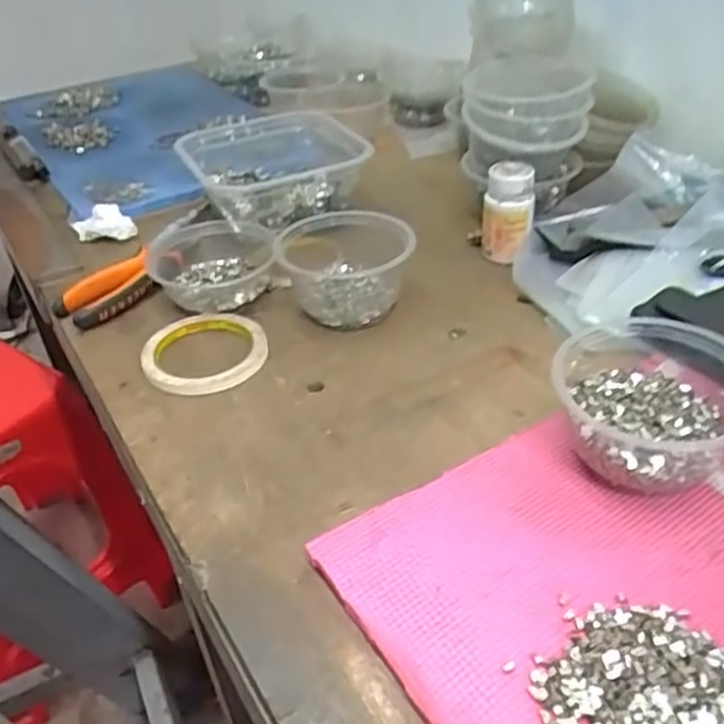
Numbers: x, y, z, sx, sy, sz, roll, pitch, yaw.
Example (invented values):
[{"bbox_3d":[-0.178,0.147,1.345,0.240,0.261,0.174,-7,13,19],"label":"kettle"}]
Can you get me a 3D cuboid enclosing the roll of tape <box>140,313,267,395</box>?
[{"bbox_3d":[-0.125,-0.010,0.570,0.095,0.011,0.096,-4,38,3],"label":"roll of tape"}]

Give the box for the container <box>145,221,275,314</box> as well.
[{"bbox_3d":[-0.135,-0.087,0.650,0.115,0.039,0.113,-15,39,-11],"label":"container"}]

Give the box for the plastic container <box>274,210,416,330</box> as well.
[{"bbox_3d":[-0.014,-0.084,0.615,0.110,0.063,0.112,-5,38,2],"label":"plastic container"}]

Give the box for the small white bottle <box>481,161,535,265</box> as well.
[{"bbox_3d":[0.134,-0.136,0.653,0.046,0.081,0.043,4,39,12],"label":"small white bottle"}]

